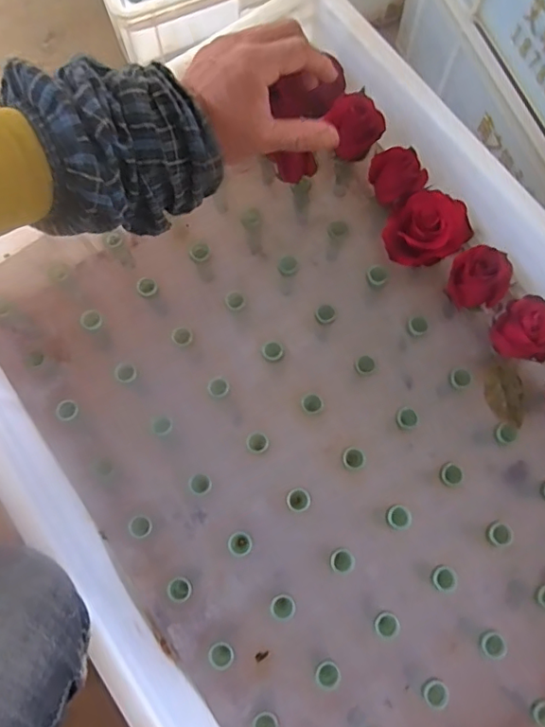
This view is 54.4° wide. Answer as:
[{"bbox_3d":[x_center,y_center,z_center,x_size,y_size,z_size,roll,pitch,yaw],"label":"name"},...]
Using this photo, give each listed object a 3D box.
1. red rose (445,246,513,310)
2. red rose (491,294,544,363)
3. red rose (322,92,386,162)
[{"bbox_3d":[0.170,-0.072,0.440,0.043,0.040,0.040,0,74,-1],"label":"red rose"},{"bbox_3d":[0.200,-0.026,0.421,0.039,0.040,0.049,-14,75,-5],"label":"red rose"},{"bbox_3d":[0.072,-0.208,0.470,0.040,0.044,0.047,-28,76,-8],"label":"red rose"}]

